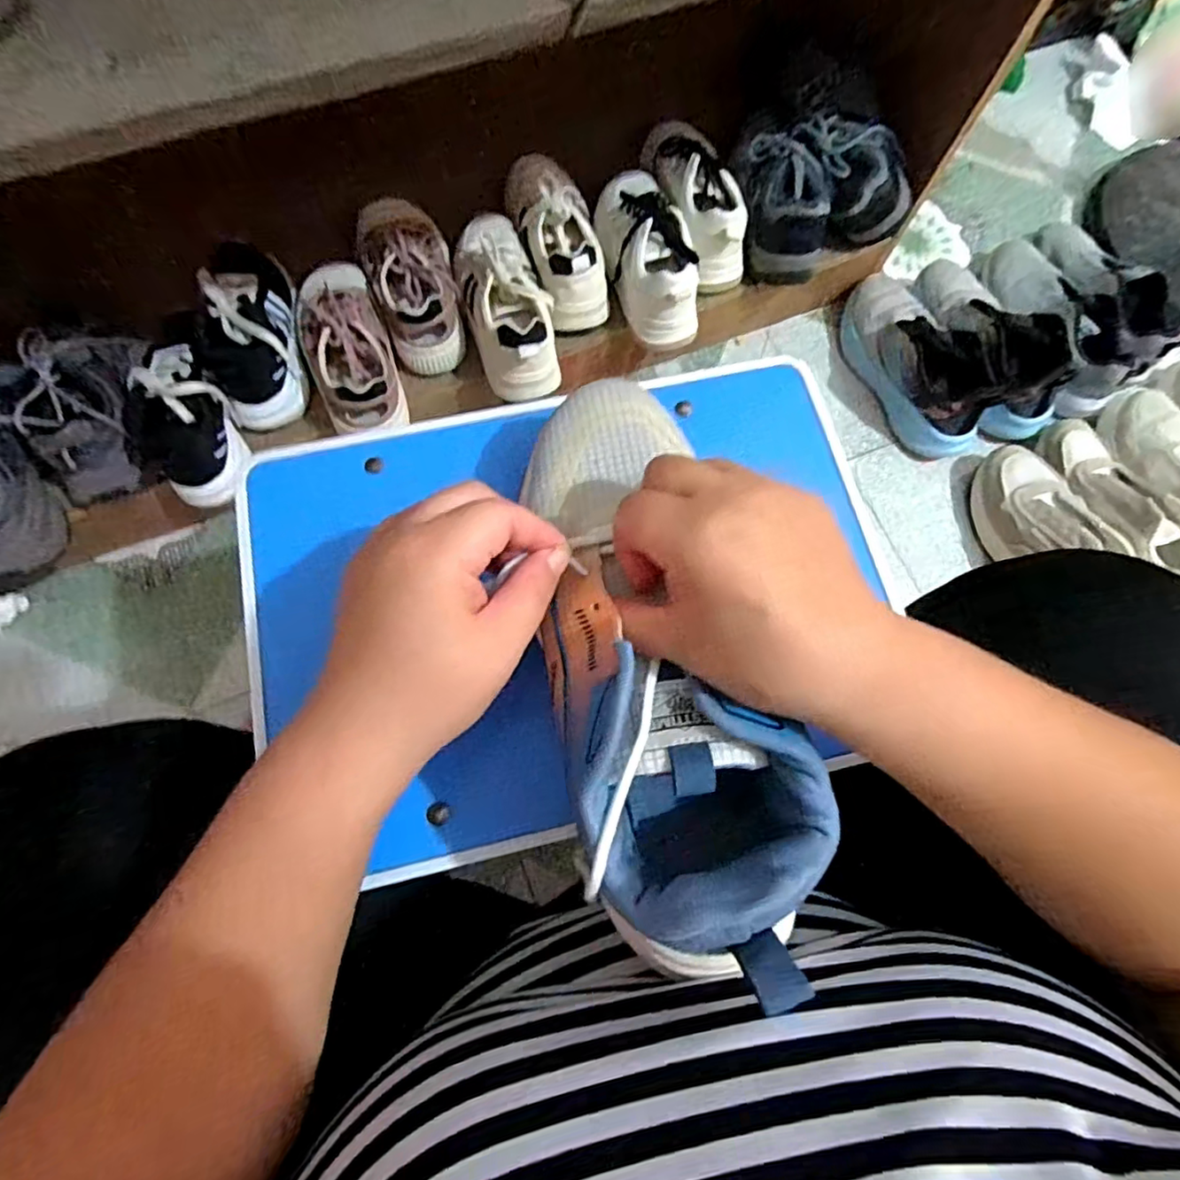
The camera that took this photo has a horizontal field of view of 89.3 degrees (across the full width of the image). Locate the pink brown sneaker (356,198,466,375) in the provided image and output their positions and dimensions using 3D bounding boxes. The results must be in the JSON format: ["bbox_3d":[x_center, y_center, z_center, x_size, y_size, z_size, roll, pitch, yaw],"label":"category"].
[{"bbox_3d":[-0.219,-0.393,0.719,0.099,0.087,0.247,-22,76,-7],"label":"pink brown sneaker"}]

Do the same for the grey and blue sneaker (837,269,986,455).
[{"bbox_3d":[0.451,-0.325,0.833,0.101,0.097,0.280,-20,76,-7],"label":"grey and blue sneaker"}]

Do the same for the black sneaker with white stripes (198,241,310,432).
[{"bbox_3d":[-0.392,-0.308,0.689,0.092,0.080,0.230,-13,75,-5],"label":"black sneaker with white stripes"}]

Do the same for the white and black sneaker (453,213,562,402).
[{"bbox_3d":[-0.100,-0.347,0.706,0.095,0.085,0.231,-18,75,-6],"label":"white and black sneaker"}]

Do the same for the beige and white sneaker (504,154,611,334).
[{"bbox_3d":[-0.039,-0.443,0.734,0.097,0.086,0.228,-11,75,-5],"label":"beige and white sneaker"}]

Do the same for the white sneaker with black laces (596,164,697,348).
[{"bbox_3d":[0.069,-0.427,0.742,0.091,0.083,0.228,-16,75,-6],"label":"white sneaker with black laces"}]

